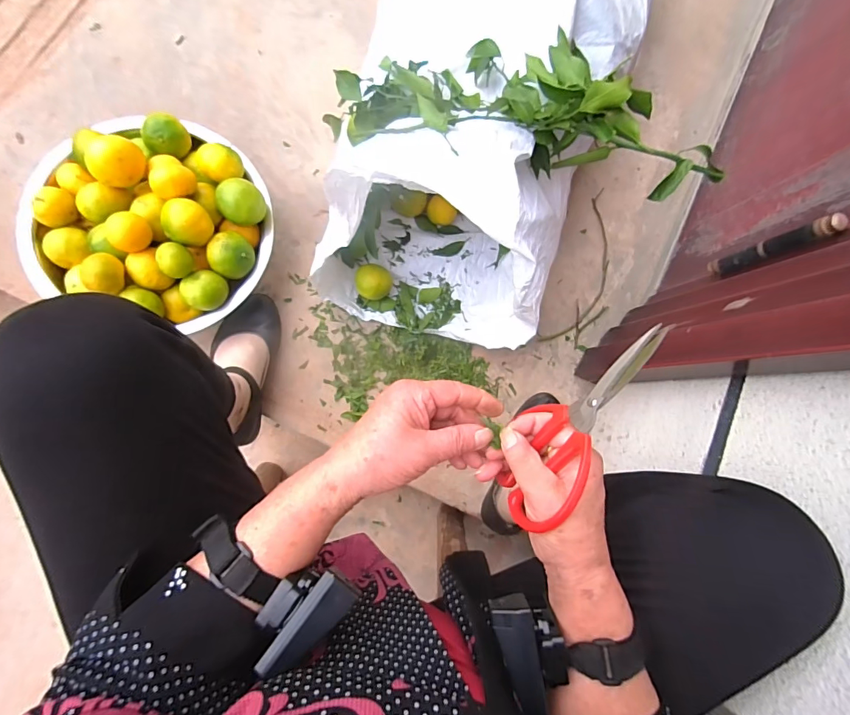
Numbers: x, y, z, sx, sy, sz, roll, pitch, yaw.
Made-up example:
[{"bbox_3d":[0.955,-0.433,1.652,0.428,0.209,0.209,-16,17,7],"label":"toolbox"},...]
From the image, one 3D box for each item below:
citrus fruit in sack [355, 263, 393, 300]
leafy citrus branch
[{"bbox_3d":[-0.086,-0.126,0.707,0.060,0.049,0.060,2,84,-4],"label":"citrus fruit in sack"},{"bbox_3d":[0.098,-0.311,0.524,0.431,0.128,0.170,17,83,18],"label":"leafy citrus branch"}]

